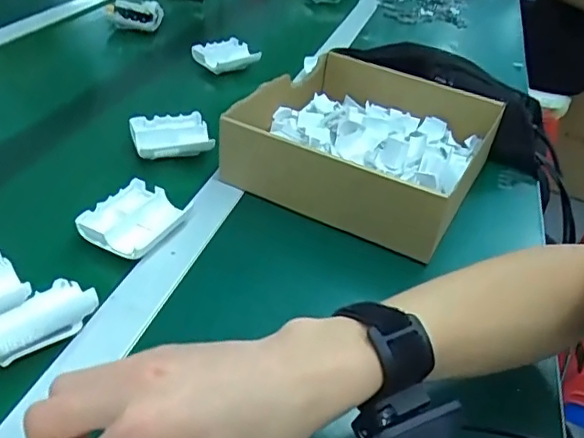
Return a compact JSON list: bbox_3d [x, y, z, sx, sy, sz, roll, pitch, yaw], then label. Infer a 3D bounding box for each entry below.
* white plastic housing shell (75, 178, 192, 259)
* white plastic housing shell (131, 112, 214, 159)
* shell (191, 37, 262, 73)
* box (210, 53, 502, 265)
[{"bbox_3d":[-0.139,0.002,0.498,0.065,0.023,0.080,20,38,16],"label":"white plastic housing shell"},{"bbox_3d":[-0.132,-0.091,0.617,0.081,0.022,0.069,-6,39,-18],"label":"white plastic housing shell"},{"bbox_3d":[-0.099,-0.244,0.835,0.088,0.029,0.070,-17,43,-30],"label":"shell"},{"bbox_3d":[0.087,-0.087,0.623,0.229,0.079,0.274,22,39,19],"label":"box"}]

